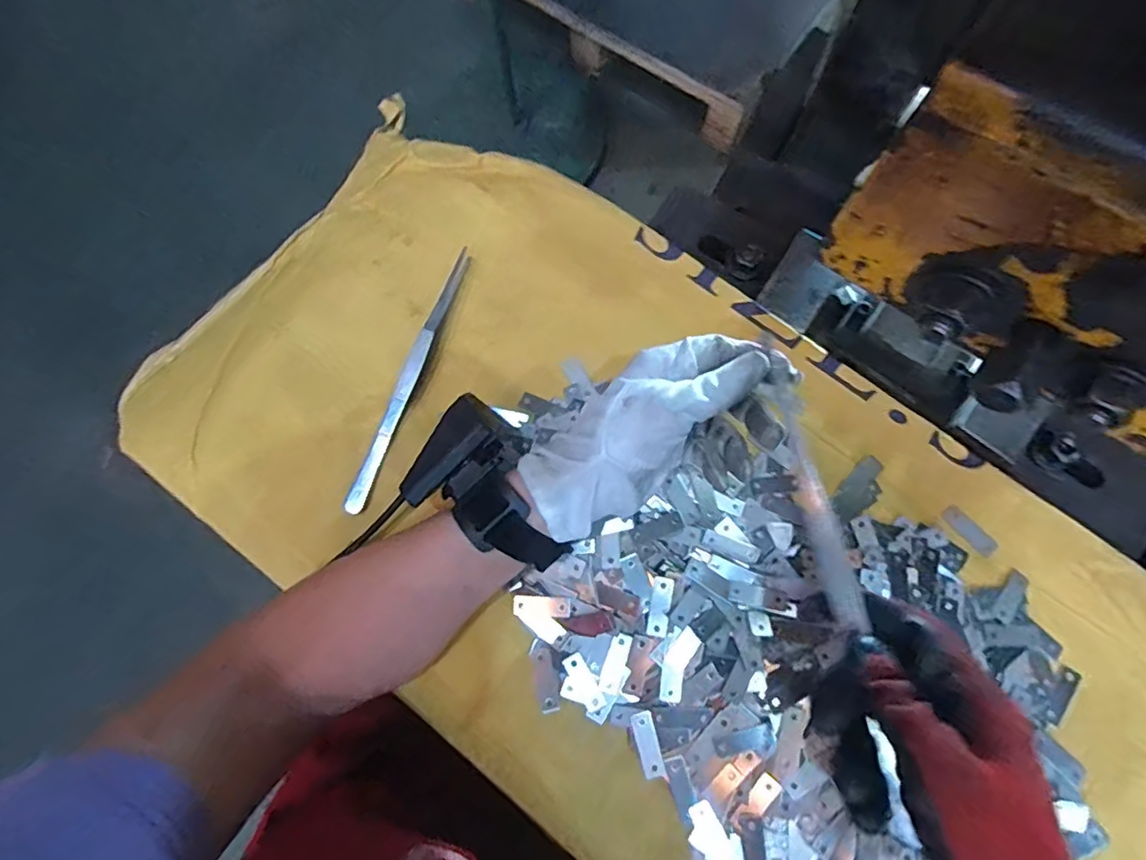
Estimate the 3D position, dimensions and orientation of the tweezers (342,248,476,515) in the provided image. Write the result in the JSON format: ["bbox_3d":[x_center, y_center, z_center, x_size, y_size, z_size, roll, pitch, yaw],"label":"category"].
[{"bbox_3d":[-0.108,-0.036,0.379,0.011,0.016,0.189,21,77,6],"label":"tweezers"}]

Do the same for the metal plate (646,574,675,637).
[{"bbox_3d":[0.053,0.107,0.345,0.013,0.004,0.034,10,76,4],"label":"metal plate"}]

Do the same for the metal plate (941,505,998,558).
[{"bbox_3d":[0.259,0.066,0.374,0.013,0.004,0.036,-44,73,3],"label":"metal plate"}]

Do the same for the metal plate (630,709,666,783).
[{"bbox_3d":[0.044,0.185,0.336,0.013,0.004,0.036,-14,76,-2],"label":"metal plate"}]

